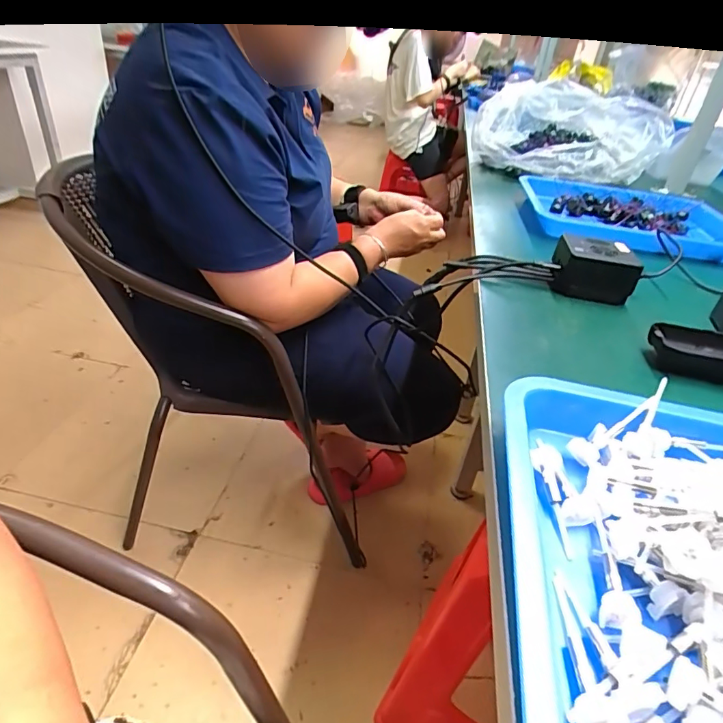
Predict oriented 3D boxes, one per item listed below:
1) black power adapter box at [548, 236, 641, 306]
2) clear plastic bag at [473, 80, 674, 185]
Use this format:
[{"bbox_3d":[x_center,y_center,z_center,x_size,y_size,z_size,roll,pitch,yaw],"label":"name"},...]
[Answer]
[{"bbox_3d":[0.264,-0.108,0.548,0.084,0.053,0.065,10,35,5],"label":"black power adapter box"},{"bbox_3d":[0.433,-0.498,1.032,0.369,0.152,0.247,10,35,5],"label":"clear plastic bag"}]

